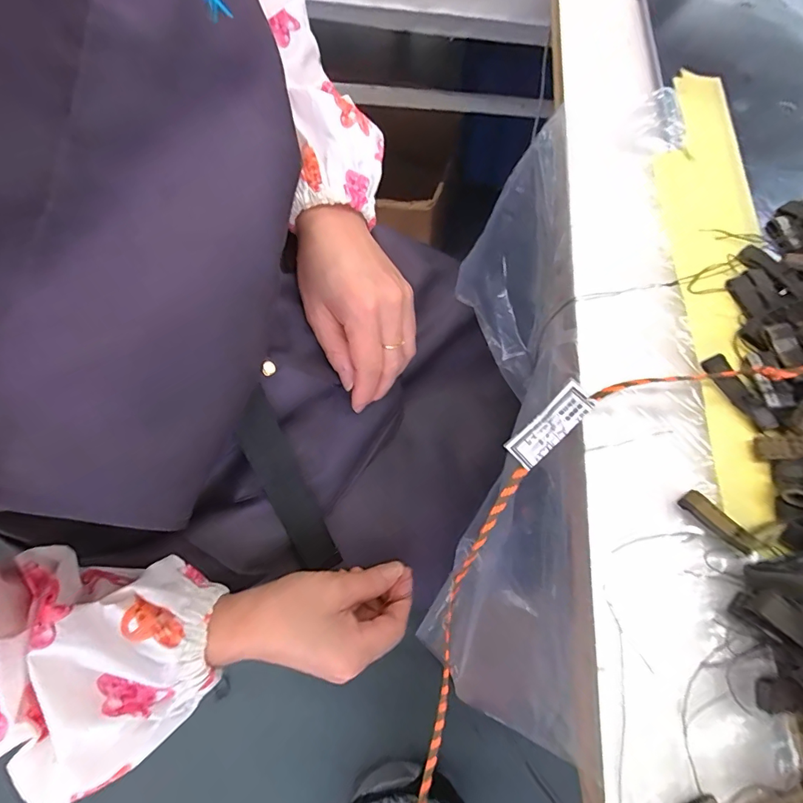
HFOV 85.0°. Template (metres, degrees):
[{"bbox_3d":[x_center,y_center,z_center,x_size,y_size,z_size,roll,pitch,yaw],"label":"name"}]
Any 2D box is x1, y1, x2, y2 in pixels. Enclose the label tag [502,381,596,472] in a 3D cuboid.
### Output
[{"bbox_3d":[0.071,0.012,0.211,0.045,0.004,0.018,-47,57,13],"label":"label tag"}]

